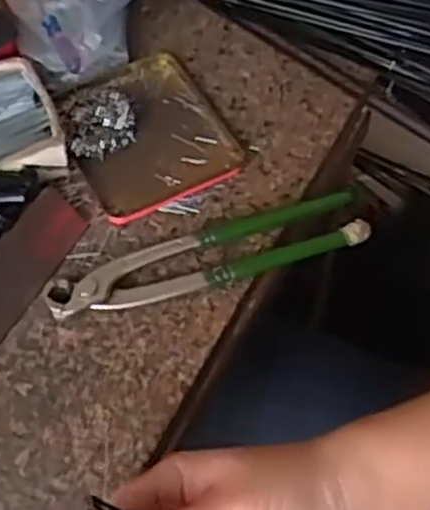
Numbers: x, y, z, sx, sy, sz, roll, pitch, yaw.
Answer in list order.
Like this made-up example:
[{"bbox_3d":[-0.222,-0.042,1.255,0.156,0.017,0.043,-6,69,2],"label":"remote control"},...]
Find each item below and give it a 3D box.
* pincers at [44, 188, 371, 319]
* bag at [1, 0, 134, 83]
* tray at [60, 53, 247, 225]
[{"bbox_3d":[-0.003,0.000,0.486,0.198,0.017,0.039,-15,61,-9],"label":"pincers"},{"bbox_3d":[-0.101,-0.184,0.569,0.095,0.044,0.129,-18,61,-10],"label":"bag"},{"bbox_3d":[-0.048,-0.087,0.539,0.102,0.019,0.121,-25,63,-14],"label":"tray"}]

